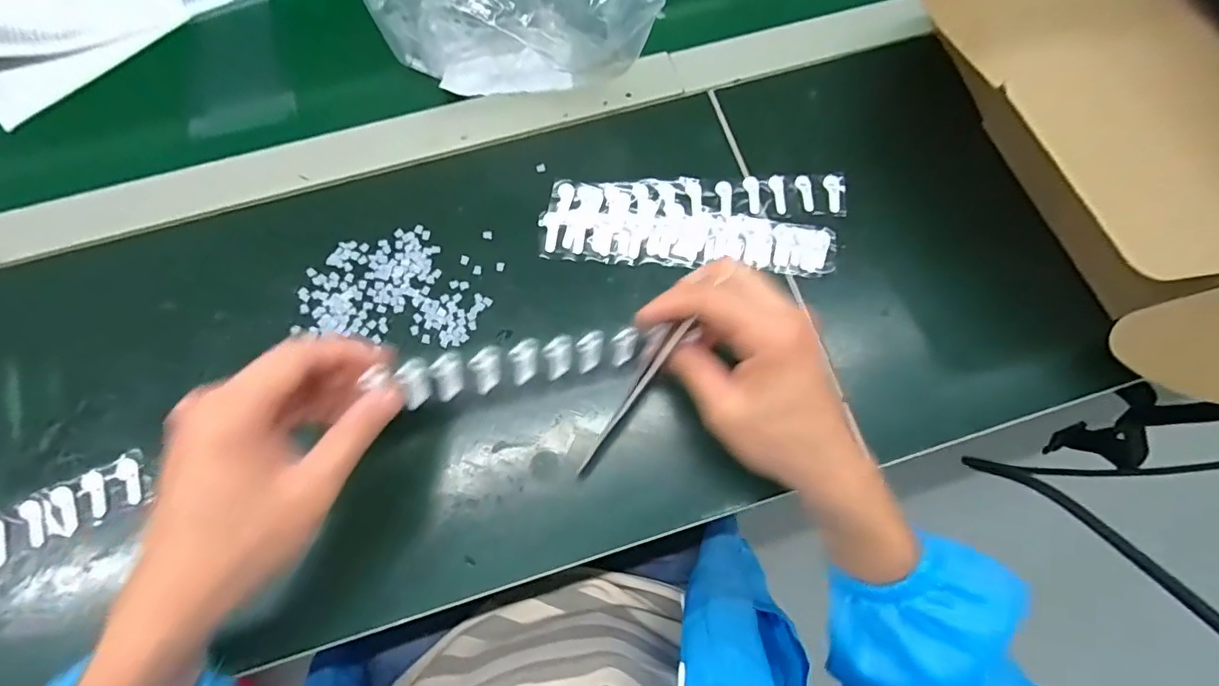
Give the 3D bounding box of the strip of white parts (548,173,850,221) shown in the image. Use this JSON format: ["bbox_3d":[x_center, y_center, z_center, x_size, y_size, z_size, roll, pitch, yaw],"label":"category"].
[{"bbox_3d":[0.066,-0.106,0.385,0.211,0.006,0.033,-2,75,-2],"label":"strip of white parts"}]

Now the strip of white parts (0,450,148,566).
[{"bbox_3d":[-0.377,0.123,0.324,0.189,0.011,0.031,-27,77,-8],"label":"strip of white parts"}]

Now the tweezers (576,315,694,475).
[{"bbox_3d":[0.013,0.032,0.311,0.008,0.006,0.111,36,102,12],"label":"tweezers"}]

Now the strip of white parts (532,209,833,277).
[{"bbox_3d":[0.055,-0.073,0.375,0.204,0.004,0.038,4,75,0],"label":"strip of white parts"}]

